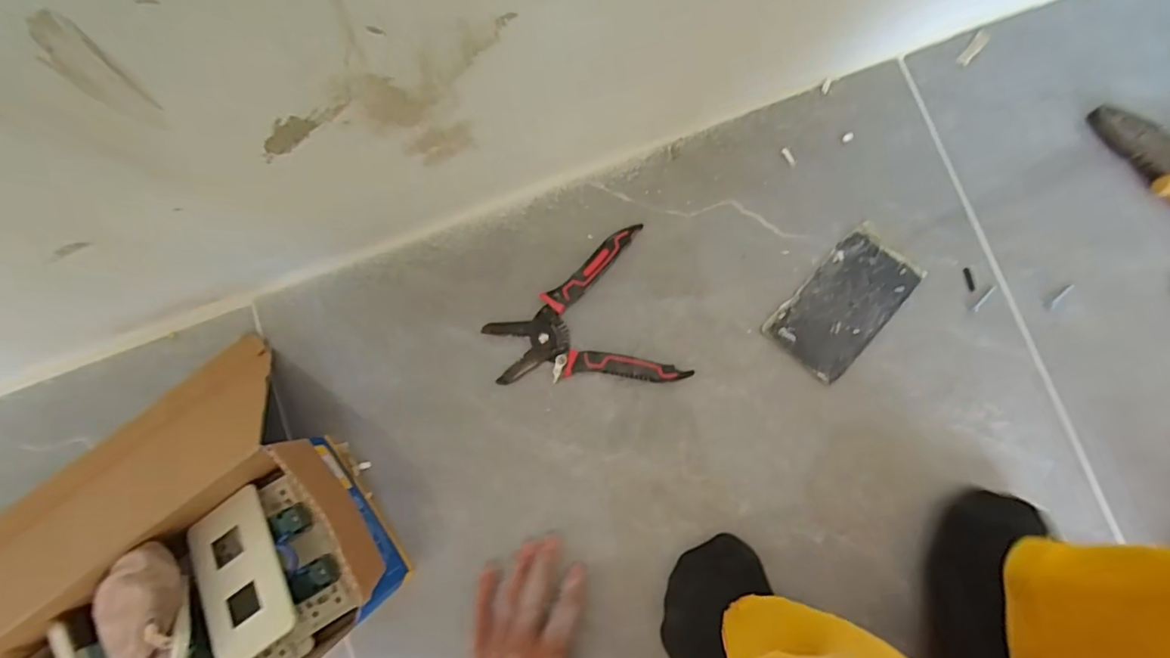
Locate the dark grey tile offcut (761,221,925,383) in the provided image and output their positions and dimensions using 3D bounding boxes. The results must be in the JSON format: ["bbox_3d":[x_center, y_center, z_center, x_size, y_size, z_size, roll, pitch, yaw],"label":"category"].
[{"bbox_3d":[0.212,-0.021,0.482,0.069,0.006,0.122,43,89,8],"label":"dark grey tile offcut"}]

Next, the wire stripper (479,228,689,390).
[{"bbox_3d":[-0.006,0.002,0.494,0.149,0.012,0.129,-21,82,2],"label":"wire stripper"}]

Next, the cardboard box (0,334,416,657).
[{"bbox_3d":[-0.365,0.212,0.462,0.390,0.093,0.250,-39,82,0],"label":"cardboard box"}]

